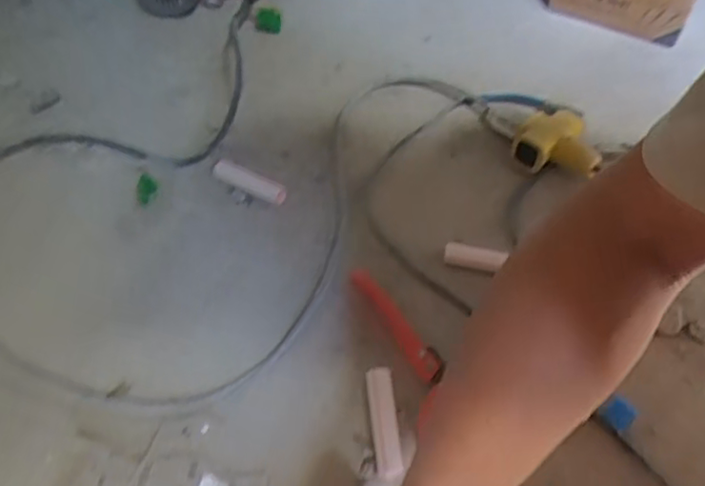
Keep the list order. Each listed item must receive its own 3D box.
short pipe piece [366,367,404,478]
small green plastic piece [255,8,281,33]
[{"bbox_3d":[0.025,0.143,0.515,0.021,0.020,0.088,-3,50,-4],"label":"short pipe piece"},{"bbox_3d":[-0.115,-0.304,0.874,0.033,0.026,0.018,-3,50,-4],"label":"small green plastic piece"}]

